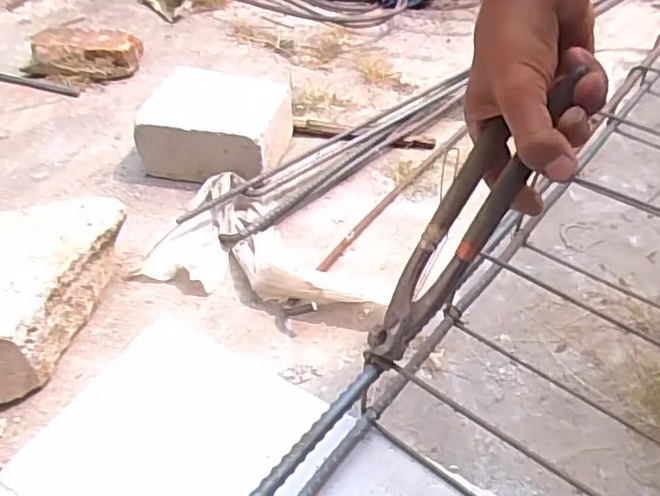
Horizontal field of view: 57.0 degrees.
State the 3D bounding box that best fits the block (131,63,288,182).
[{"bbox_3d":[-0.171,-0.196,0.945,0.207,0.102,0.185,5,45,4],"label":"block"}]

